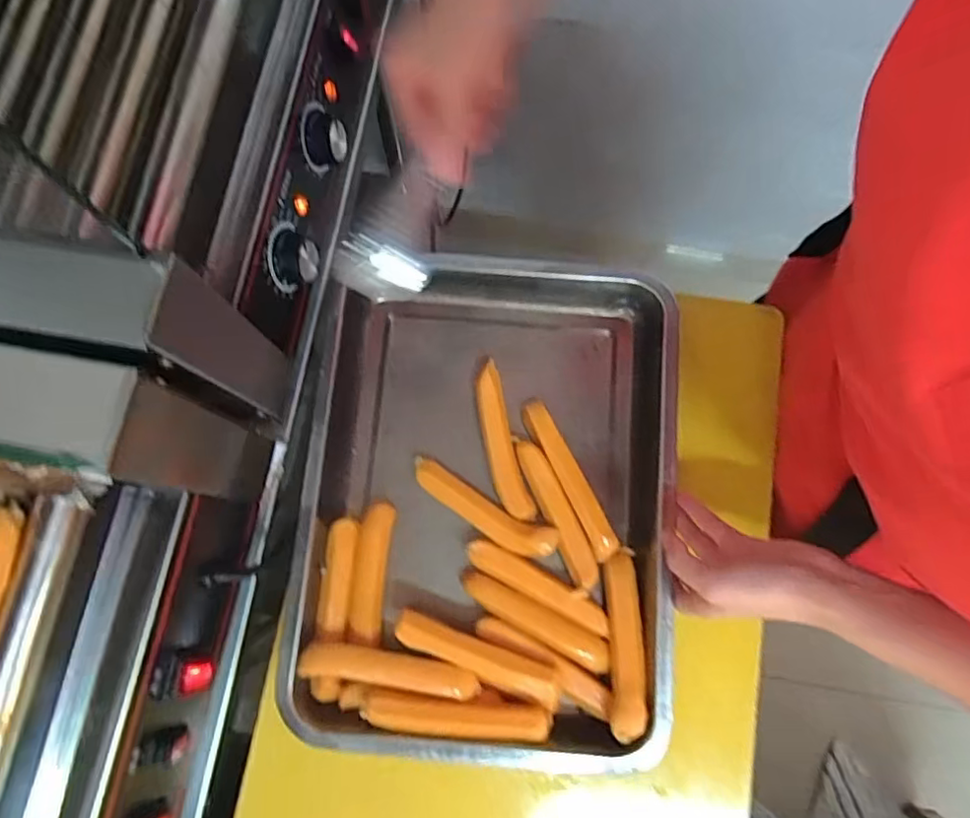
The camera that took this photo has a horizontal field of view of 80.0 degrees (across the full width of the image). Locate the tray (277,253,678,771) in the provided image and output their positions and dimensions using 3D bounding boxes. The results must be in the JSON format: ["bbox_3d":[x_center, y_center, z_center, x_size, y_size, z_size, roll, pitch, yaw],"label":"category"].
[{"bbox_3d":[0.003,0.073,0.492,0.300,0.065,0.394,4,76,1],"label":"tray"}]

